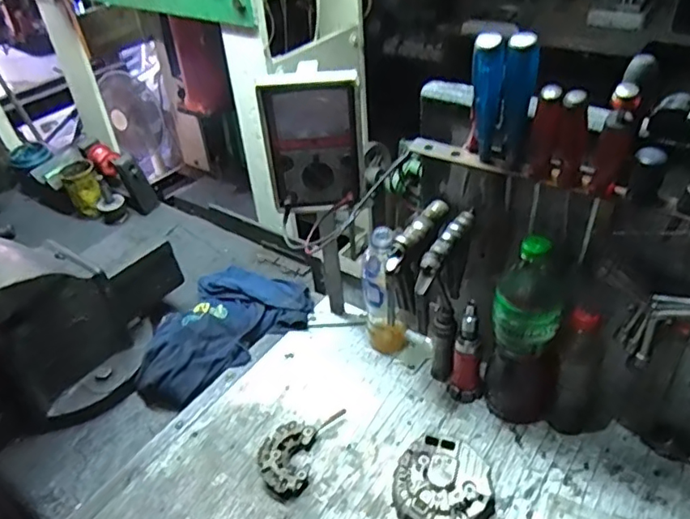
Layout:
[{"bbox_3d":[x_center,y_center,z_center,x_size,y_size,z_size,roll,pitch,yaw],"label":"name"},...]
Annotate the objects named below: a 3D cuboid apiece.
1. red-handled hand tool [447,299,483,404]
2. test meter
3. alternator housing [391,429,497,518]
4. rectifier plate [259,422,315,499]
[{"bbox_3d":[0.159,0.123,0.739,0.035,0.154,0.033,-14,39,-11],"label":"red-handled hand tool"},{"bbox_3d":[-0.039,-0.149,0.714,0.118,0.167,0.040,-3,38,2],"label":"test meter"},{"bbox_3d":[0.111,0.264,0.671,0.114,0.040,0.120,-3,38,2],"label":"alternator housing"},{"bbox_3d":[-0.077,0.254,0.723,0.062,0.018,0.096,1,39,8],"label":"rectifier plate"}]

